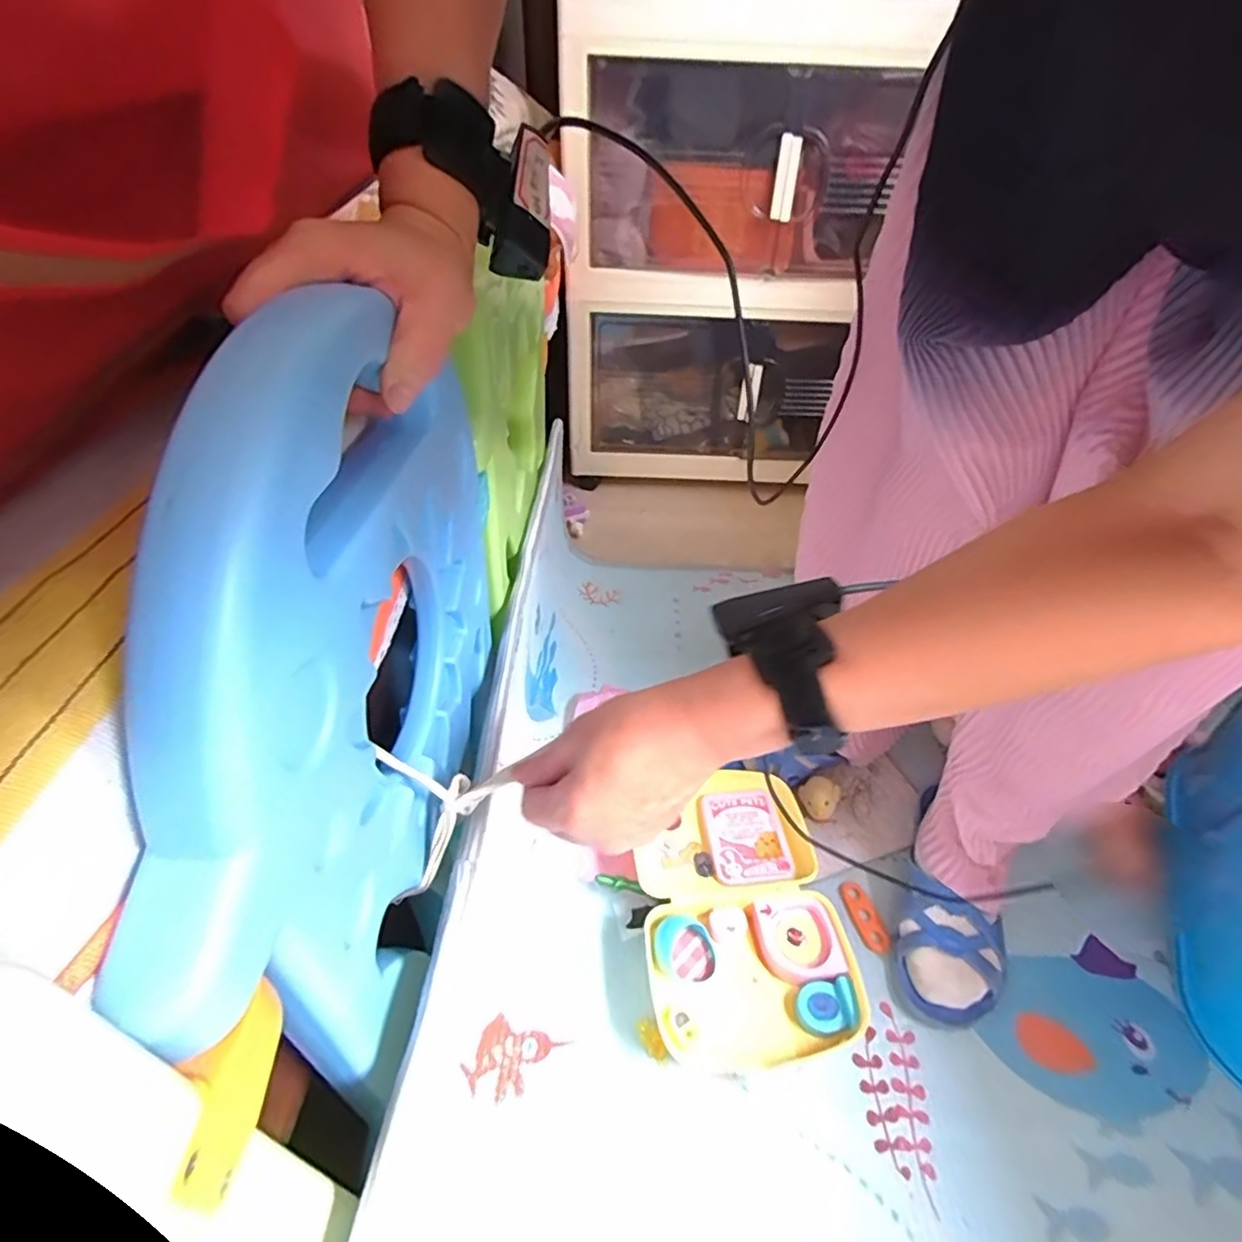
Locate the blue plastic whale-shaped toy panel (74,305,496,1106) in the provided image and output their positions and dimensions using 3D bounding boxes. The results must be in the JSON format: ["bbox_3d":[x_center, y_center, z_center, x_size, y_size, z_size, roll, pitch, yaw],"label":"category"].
[{"bbox_3d":[-0.122,0.017,0.311,0.040,0.310,0.341,2,42,1],"label":"blue plastic whale-shaped toy panel"}]

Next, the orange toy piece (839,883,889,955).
[{"bbox_3d":[0.262,0.320,0.646,0.027,0.004,0.075,-24,37,5],"label":"orange toy piece"}]

